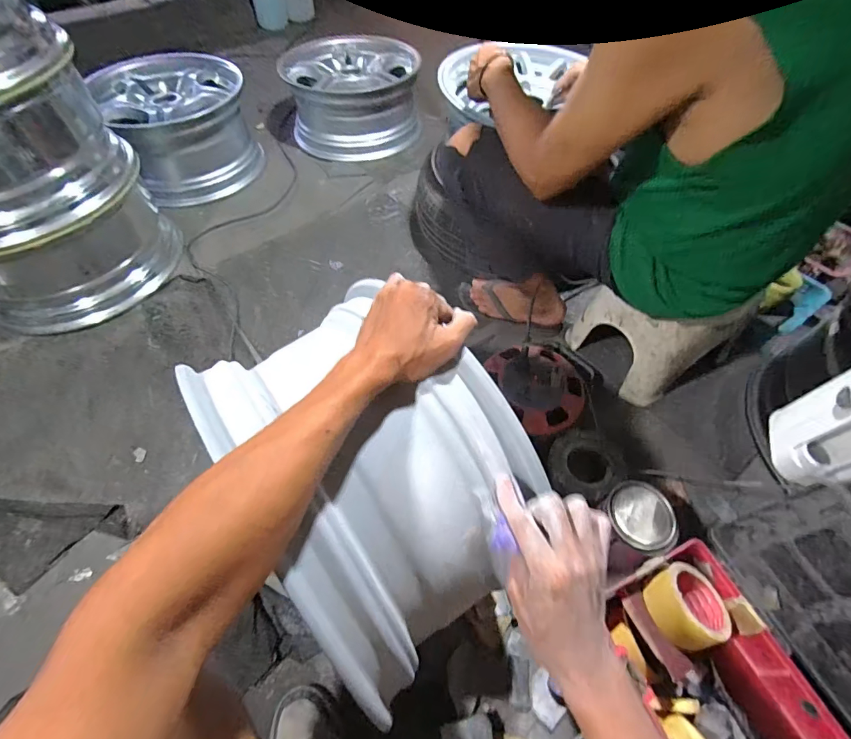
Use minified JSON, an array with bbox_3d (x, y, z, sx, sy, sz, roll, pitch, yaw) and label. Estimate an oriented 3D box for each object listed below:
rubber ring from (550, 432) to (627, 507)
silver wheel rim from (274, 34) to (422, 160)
[{"bbox_3d":[0.289,0.169,0.766,0.128,0.031,0.121,0,55,0],"label":"rubber ring"},{"bbox_3d":[-0.240,-0.913,1.430,0.428,0.205,0.432,-7,56,-5],"label":"silver wheel rim"}]

